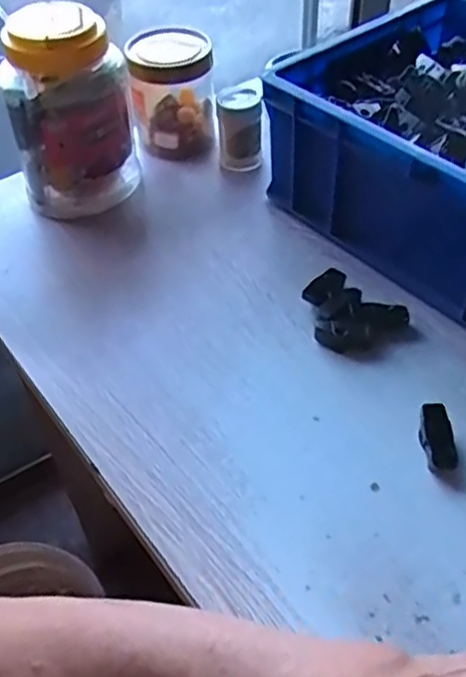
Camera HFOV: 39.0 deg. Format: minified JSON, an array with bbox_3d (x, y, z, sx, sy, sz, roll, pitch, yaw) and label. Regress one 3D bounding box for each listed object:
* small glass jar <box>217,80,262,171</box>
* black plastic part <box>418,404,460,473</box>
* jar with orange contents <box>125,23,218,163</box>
[{"bbox_3d":[0.008,-0.215,0.671,0.042,0.079,0.037,1,48,3],"label":"small glass jar"},{"bbox_3d":[0.140,0.068,0.451,0.018,0.020,0.044,-2,48,0],"label":"black plastic part"},{"bbox_3d":[-0.062,-0.256,0.689,0.085,0.107,0.082,-6,48,-3],"label":"jar with orange contents"}]

